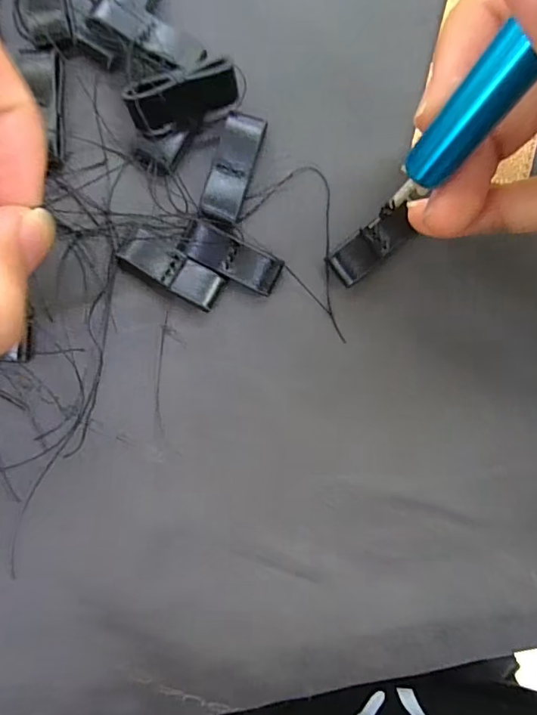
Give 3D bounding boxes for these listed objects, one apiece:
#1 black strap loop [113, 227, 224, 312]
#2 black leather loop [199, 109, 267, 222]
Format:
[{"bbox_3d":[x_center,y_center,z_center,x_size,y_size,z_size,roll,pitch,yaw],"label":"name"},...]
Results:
[{"bbox_3d":[-0.026,-0.024,0.132,0.028,0.006,0.011,30,95,-2],"label":"black strap loop"},{"bbox_3d":[-0.009,-0.052,0.131,0.011,0.006,0.028,18,95,-1],"label":"black leather loop"}]

